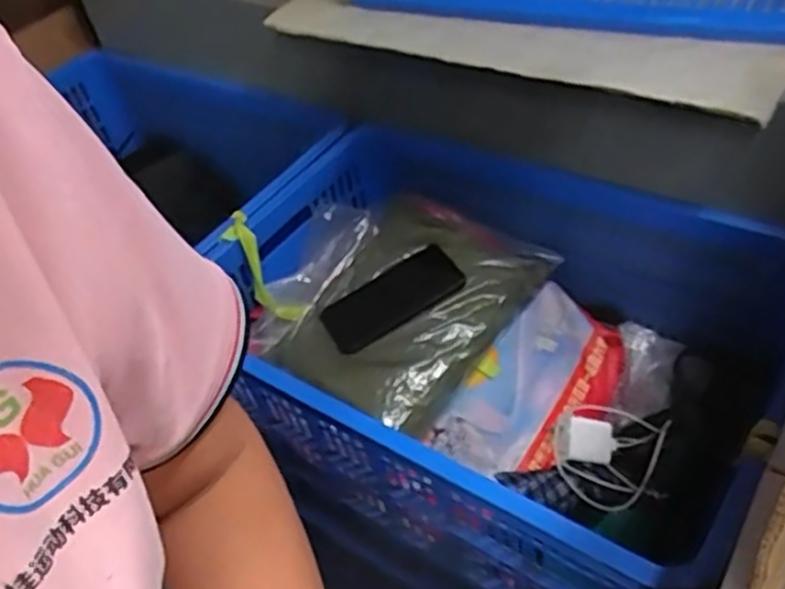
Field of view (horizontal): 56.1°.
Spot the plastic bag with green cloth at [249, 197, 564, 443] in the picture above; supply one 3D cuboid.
[{"bbox_3d":[-0.004,-0.001,0.911,0.291,0.068,0.283,29,68,28],"label":"plastic bag with green cloth"}]

